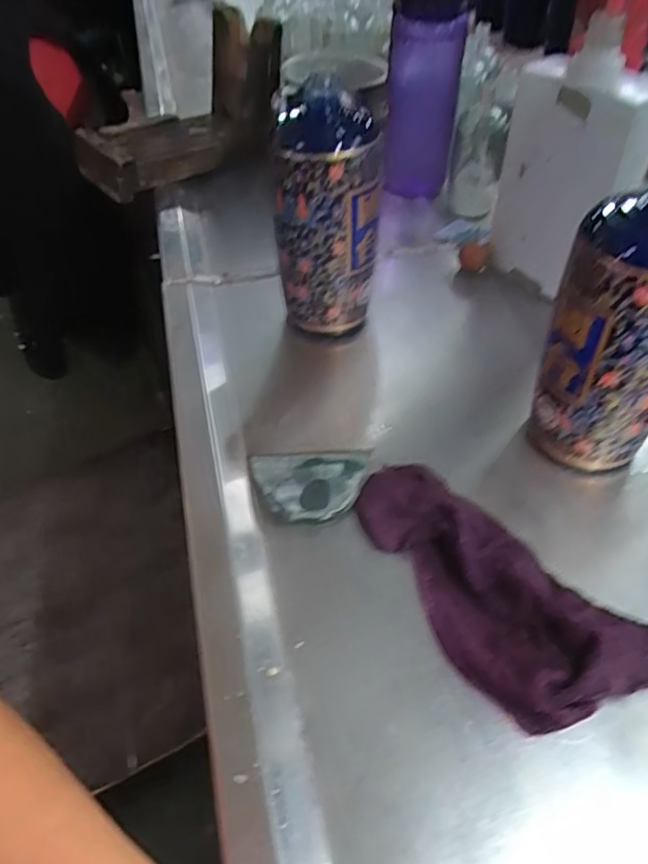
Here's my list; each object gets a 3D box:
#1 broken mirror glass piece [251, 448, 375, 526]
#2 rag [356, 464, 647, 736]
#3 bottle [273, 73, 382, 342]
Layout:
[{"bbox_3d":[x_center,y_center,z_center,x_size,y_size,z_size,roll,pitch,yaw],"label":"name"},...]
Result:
[{"bbox_3d":[-0.008,0.034,0.413,0.078,0.010,0.059,-7,45,0],"label":"broken mirror glass piece"},{"bbox_3d":[0.089,0.079,0.354,0.093,0.028,0.184,-31,50,-22],"label":"rag"},{"bbox_3d":[0.003,-0.164,0.491,0.080,0.172,0.064,-5,45,2],"label":"bottle"}]

